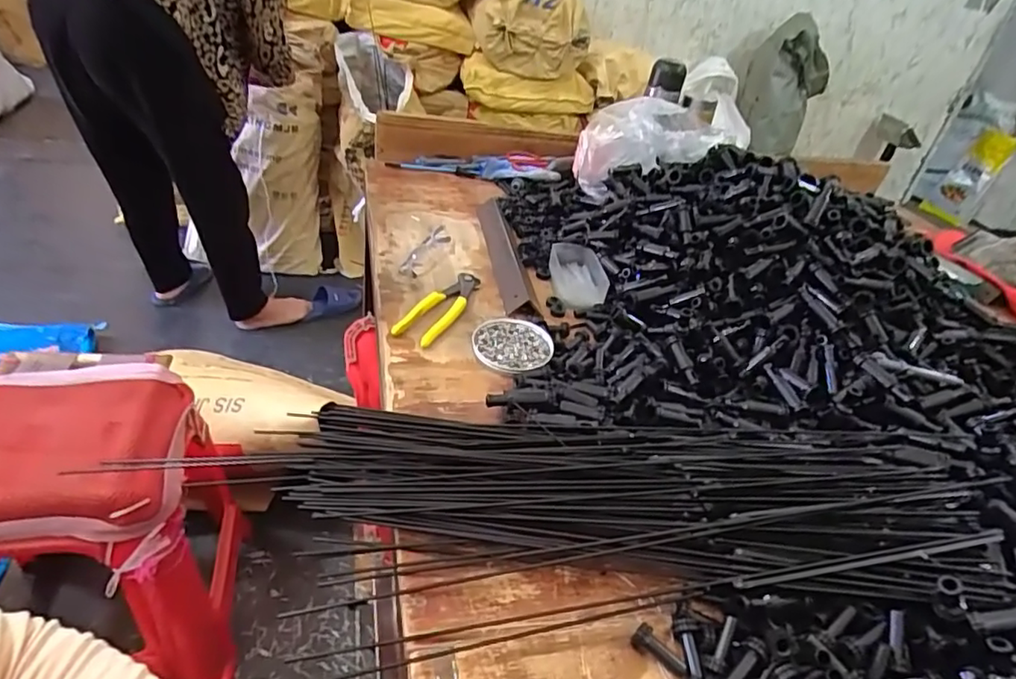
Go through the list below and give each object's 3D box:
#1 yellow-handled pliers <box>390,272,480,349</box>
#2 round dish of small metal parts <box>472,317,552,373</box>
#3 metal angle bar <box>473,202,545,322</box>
[{"bbox_3d":[-0.081,-0.040,0.729,0.049,0.018,0.162,21,36,14],"label":"yellow-handled pliers"},{"bbox_3d":[0.007,0.004,0.682,0.089,0.007,0.091,2,37,-2],"label":"round dish of small metal parts"},{"bbox_3d":[-0.006,-0.130,0.873,0.043,0.017,0.329,1,36,-13],"label":"metal angle bar"}]

